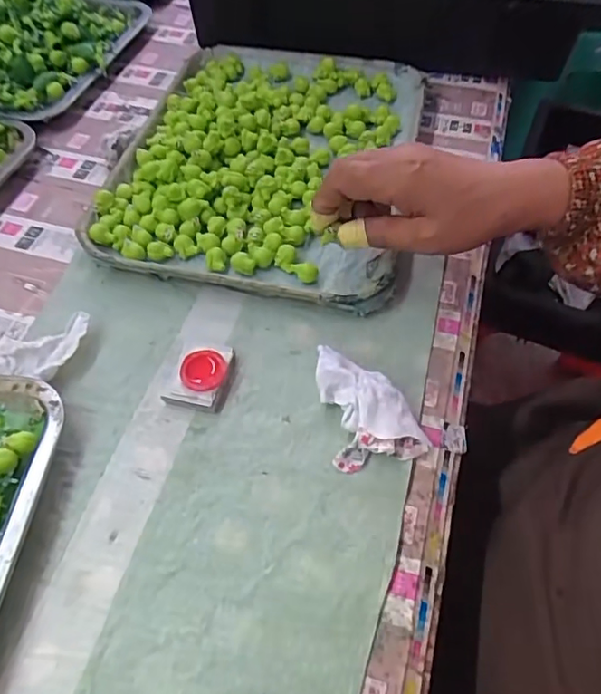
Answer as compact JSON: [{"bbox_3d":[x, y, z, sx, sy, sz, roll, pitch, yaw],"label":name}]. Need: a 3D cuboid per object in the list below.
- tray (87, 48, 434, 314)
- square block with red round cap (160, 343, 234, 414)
[{"bbox_3d":[-0.031,-0.192,0.532,0.267,0.036,0.355,9,55,8],"label":"tray"},{"bbox_3d":[-0.070,0.018,0.388,0.040,0.017,0.049,11,56,9],"label":"square block with red round cap"}]

